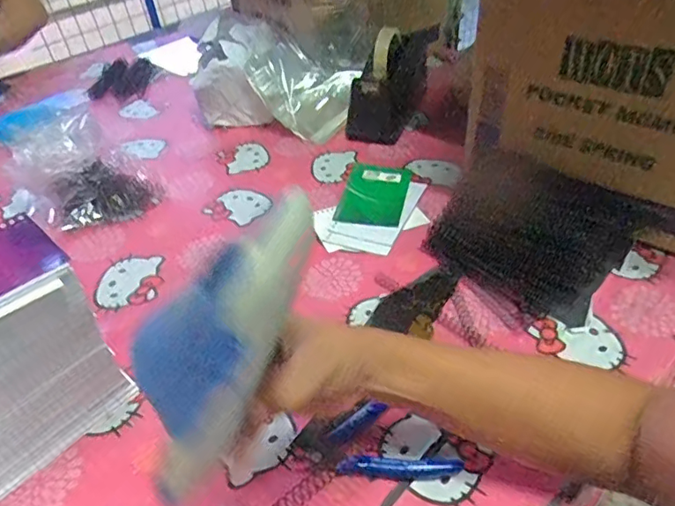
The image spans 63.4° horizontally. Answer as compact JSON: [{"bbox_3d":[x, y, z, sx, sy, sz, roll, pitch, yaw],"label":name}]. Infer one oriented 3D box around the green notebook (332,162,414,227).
[{"bbox_3d":[0.048,-0.076,0.694,0.081,0.010,0.132,6,41,13],"label":"green notebook"}]

